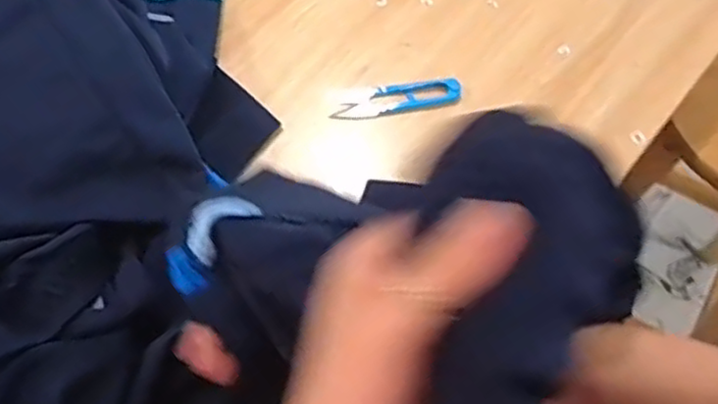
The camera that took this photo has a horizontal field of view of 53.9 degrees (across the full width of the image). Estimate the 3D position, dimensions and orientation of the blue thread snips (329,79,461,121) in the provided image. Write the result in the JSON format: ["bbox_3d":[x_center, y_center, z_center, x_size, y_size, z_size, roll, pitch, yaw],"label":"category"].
[{"bbox_3d":[0.034,-0.096,0.648,0.118,0.007,0.032,-9,68,-3],"label":"blue thread snips"}]

